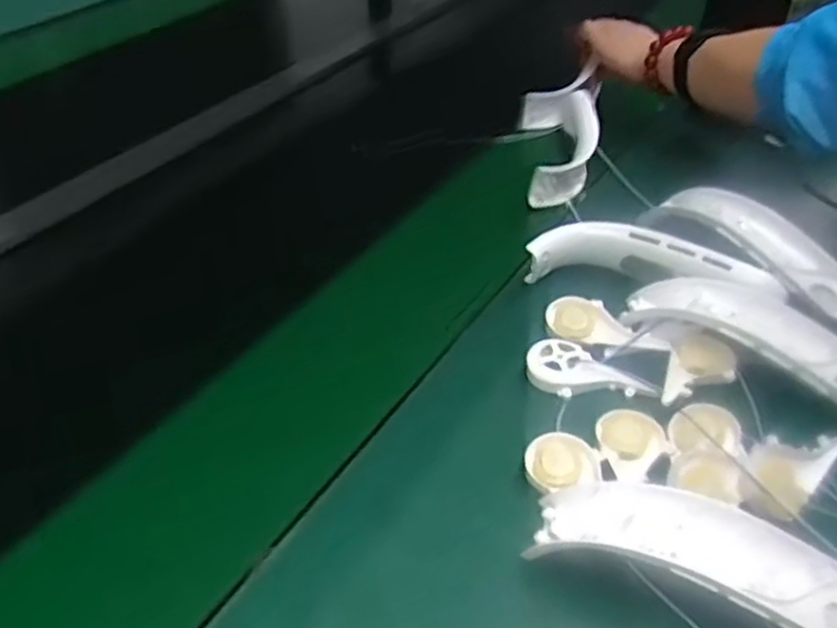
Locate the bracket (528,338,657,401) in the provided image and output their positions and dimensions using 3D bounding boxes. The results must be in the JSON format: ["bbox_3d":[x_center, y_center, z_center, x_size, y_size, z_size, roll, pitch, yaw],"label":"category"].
[{"bbox_3d":[0.119,0.046,0.527,0.087,0.018,0.043,25,46,25],"label":"bracket"}]

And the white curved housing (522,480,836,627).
[{"bbox_3d":[0.165,0.134,0.404,0.195,0.035,0.054,15,43,15],"label":"white curved housing"}]

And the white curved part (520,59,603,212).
[{"bbox_3d":[0.149,-0.186,0.790,0.070,0.058,0.202,4,41,3],"label":"white curved part"}]

